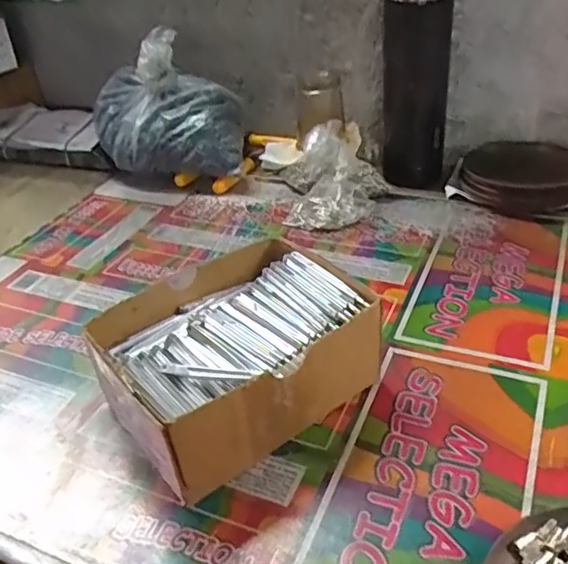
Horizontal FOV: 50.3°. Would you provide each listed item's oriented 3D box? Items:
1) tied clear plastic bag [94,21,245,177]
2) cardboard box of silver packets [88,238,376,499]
[{"bbox_3d":[-0.134,-0.189,0.682,0.178,0.142,0.098,4,36,13],"label":"tied clear plastic bag"},{"bbox_3d":[-0.032,0.047,0.401,0.157,0.070,0.124,-28,41,-29],"label":"cardboard box of silver packets"}]

